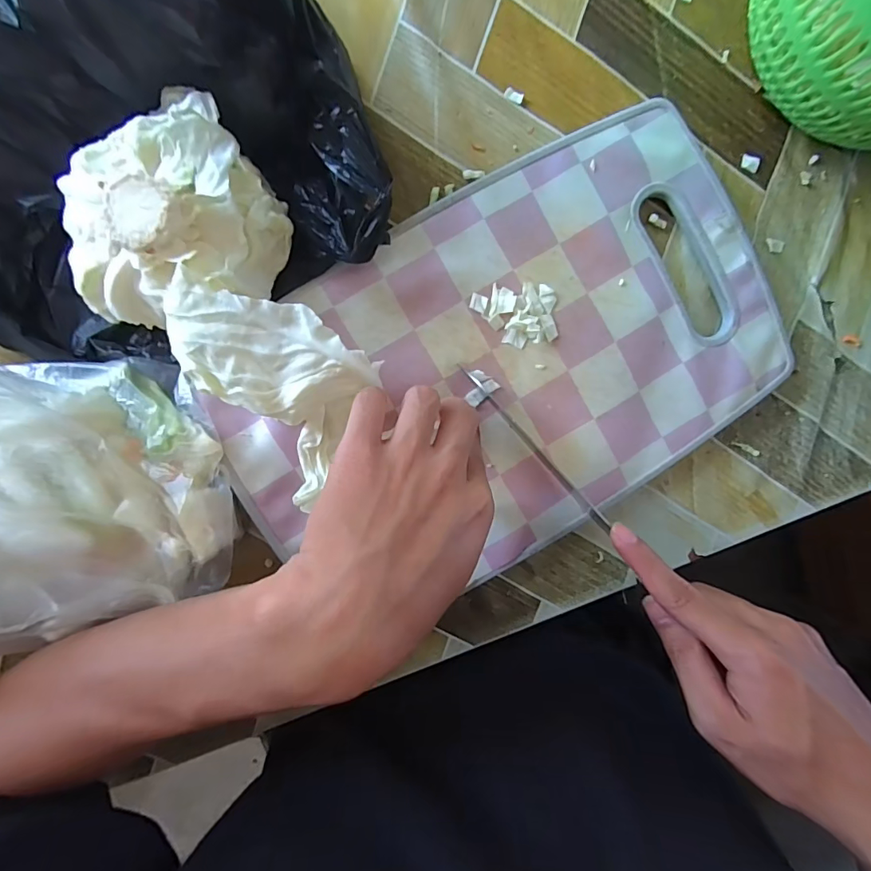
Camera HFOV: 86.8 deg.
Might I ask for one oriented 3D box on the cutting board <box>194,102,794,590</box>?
[{"bbox_3d":[0.047,-0.038,0.298,0.351,0.021,0.213,-30,96,-3],"label":"cutting board"}]

